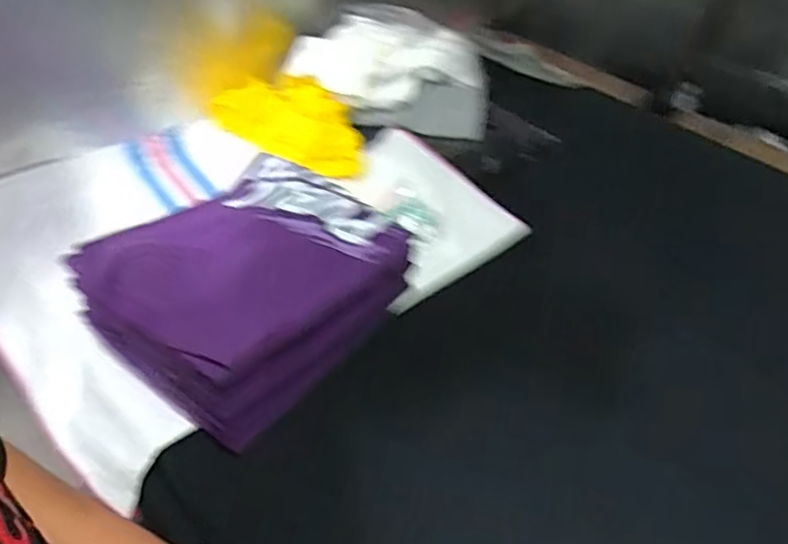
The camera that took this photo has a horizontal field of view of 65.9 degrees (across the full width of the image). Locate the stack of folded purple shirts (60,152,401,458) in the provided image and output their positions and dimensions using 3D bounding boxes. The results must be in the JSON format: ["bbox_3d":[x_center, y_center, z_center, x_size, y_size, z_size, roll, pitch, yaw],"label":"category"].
[{"bbox_3d":[-0.180,0.016,0.764,0.274,0.141,0.322,26,53,25],"label":"stack of folded purple shirts"}]

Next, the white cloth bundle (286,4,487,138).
[{"bbox_3d":[-0.009,-0.332,1.036,0.314,0.178,0.161,10,48,12],"label":"white cloth bundle"}]

